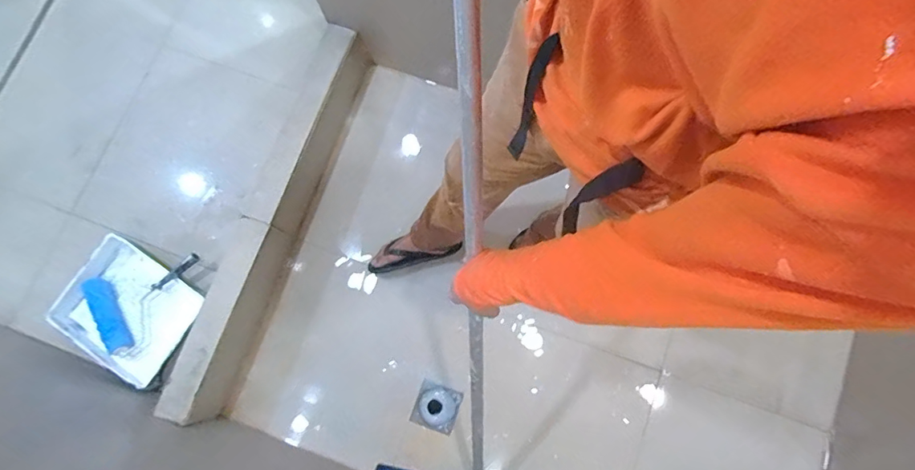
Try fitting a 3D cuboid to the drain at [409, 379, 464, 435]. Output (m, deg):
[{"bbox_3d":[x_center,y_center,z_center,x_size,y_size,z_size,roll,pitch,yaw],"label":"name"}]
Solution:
[{"bbox_3d":[-0.056,0.463,1.304,0.114,0.018,0.117,19,79,6],"label":"drain"}]

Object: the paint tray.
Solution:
[{"bbox_3d":[-0.905,0.206,1.327,0.360,0.065,0.311,30,80,8],"label":"paint tray"}]

